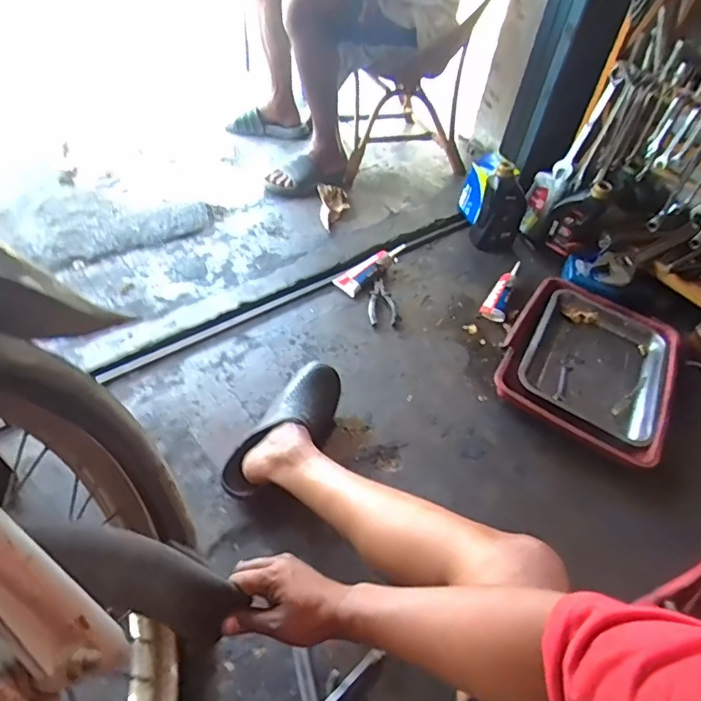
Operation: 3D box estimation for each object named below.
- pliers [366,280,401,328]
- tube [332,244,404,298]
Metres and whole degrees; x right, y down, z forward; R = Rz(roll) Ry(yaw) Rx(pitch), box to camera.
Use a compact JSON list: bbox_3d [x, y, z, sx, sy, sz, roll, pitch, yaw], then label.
[{"bbox_3d":[0.071,-0.109,1.130,0.071,0.014,0.142,0,49,-7],"label":"pliers"},{"bbox_3d":[0.041,-0.198,1.201,0.067,0.033,0.191,35,54,22],"label":"tube"}]

